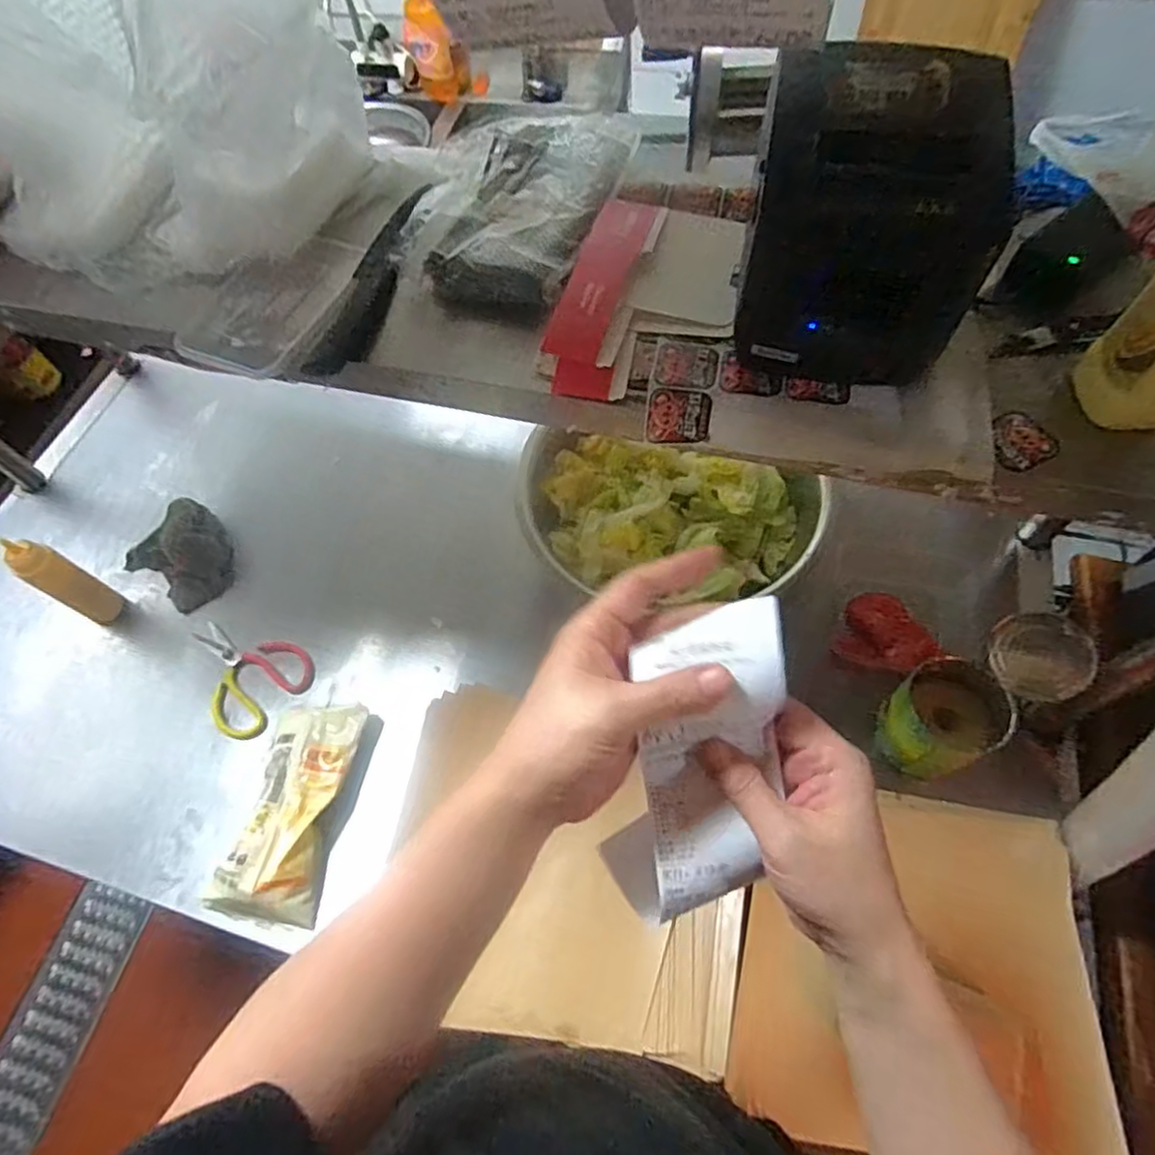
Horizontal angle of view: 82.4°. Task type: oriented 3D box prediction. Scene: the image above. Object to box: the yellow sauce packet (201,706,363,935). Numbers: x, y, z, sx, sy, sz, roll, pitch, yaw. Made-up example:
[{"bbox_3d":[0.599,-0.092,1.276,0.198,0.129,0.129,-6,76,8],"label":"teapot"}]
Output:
[{"bbox_3d":[-0.327,0.255,0.753,0.116,0.056,0.228,4,62,7],"label":"yellow sauce packet"}]

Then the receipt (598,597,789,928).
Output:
[{"bbox_3d":[0.068,0.099,0.370,0.085,0.036,0.181,15,101,12],"label":"receipt"}]

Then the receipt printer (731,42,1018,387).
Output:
[{"bbox_3d":[0.190,-0.233,0.434,0.147,0.139,0.138,9,63,9],"label":"receipt printer"}]

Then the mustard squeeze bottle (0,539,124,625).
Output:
[{"bbox_3d":[-0.668,0.006,0.865,0.049,0.161,0.051,24,66,16],"label":"mustard squeeze bottle"}]

